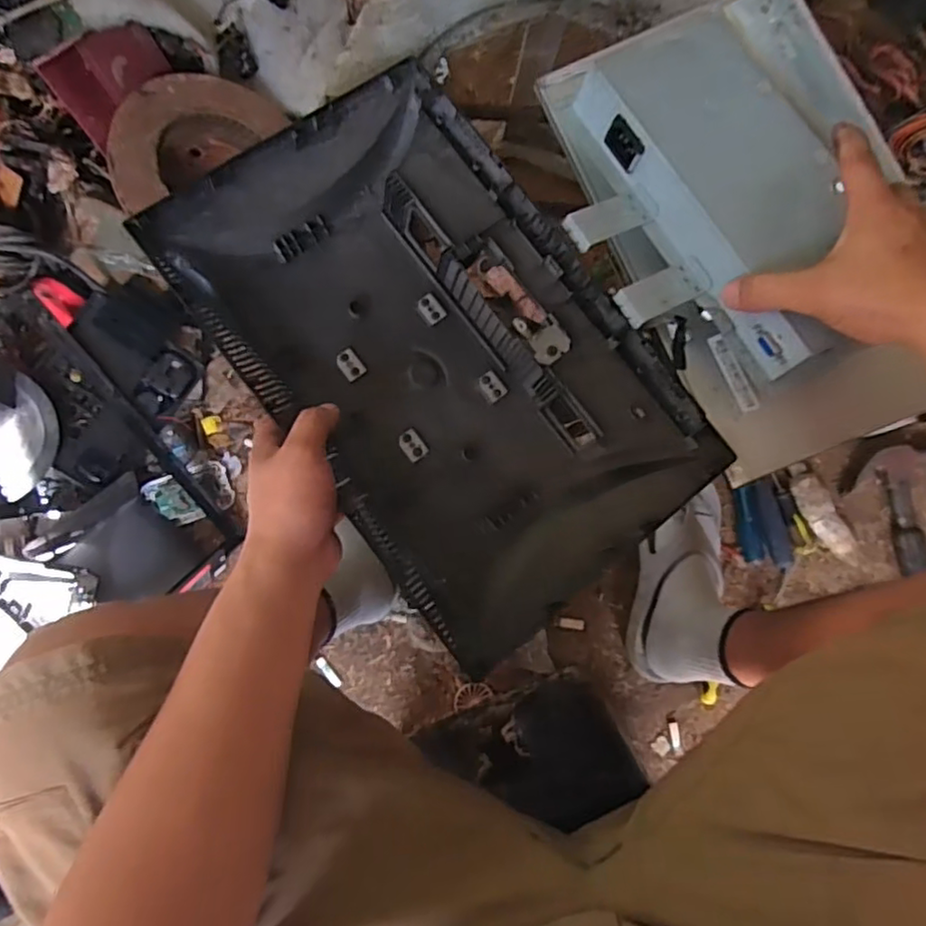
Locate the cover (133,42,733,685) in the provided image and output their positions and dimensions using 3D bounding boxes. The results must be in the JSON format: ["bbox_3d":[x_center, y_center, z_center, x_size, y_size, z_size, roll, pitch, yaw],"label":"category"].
[{"bbox_3d":[-0.014,-0.078,0.445,0.238,0.067,0.373,-36,84,-3],"label":"cover"}]

